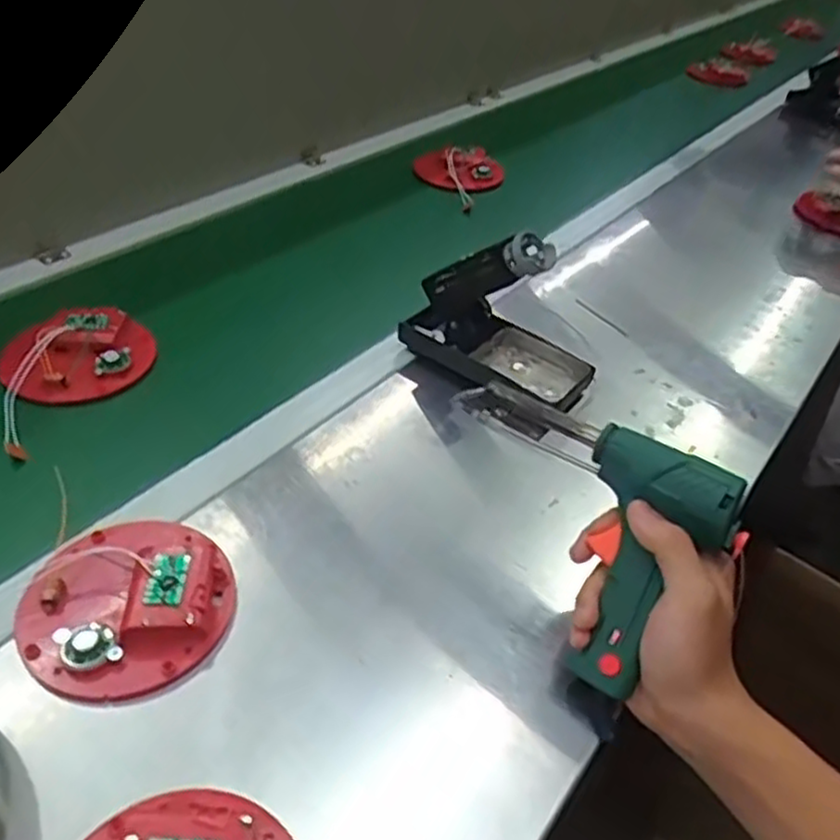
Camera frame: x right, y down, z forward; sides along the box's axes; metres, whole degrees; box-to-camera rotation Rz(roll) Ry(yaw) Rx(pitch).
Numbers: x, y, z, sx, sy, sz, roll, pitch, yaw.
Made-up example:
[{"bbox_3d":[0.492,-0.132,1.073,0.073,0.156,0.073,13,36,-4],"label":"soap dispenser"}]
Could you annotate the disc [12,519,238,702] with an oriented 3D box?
[{"bbox_3d":[-0.176,0.106,0.439,0.118,0.026,0.118,4,41,-3],"label":"disc"}]

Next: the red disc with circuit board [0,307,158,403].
[{"bbox_3d":[-0.292,-0.062,0.623,0.118,0.031,0.109,-11,44,-20],"label":"red disc with circuit board"}]

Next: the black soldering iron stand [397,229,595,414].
[{"bbox_3d":[0.072,-0.095,0.629,0.164,0.123,0.078,31,46,25],"label":"black soldering iron stand"}]

